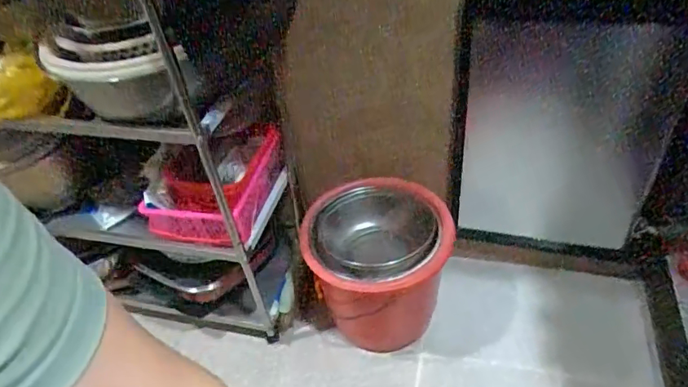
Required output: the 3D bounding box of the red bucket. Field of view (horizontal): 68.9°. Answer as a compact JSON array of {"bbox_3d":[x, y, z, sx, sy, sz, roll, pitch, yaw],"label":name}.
[{"bbox_3d":[0.085,0.192,1.169,0.315,0.365,0.249,-9,43,-2],"label":"red bucket"}]

